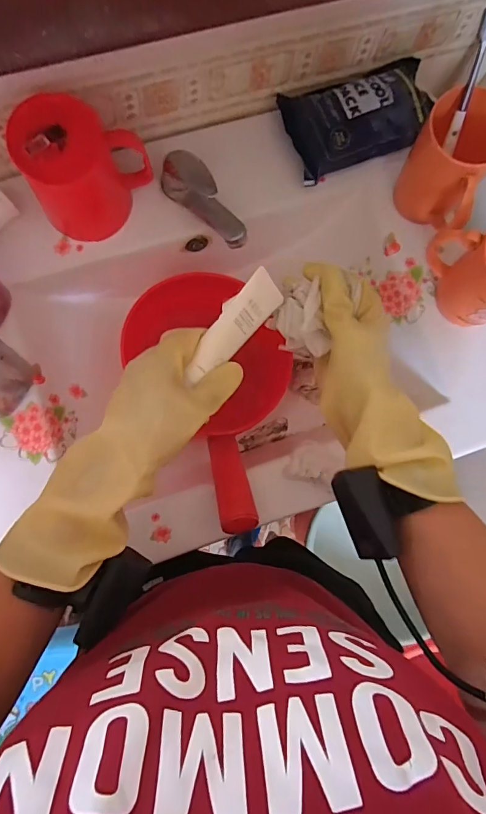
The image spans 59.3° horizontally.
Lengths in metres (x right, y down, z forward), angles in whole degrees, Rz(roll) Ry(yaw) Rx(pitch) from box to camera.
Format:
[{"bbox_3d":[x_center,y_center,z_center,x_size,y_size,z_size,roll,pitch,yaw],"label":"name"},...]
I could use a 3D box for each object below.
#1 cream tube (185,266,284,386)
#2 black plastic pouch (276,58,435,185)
[{"bbox_3d":[-0.012,-0.071,0.376,0.109,0.024,0.039,-50,129,-9],"label":"cream tube"},{"bbox_3d":[0.141,-0.340,0.492,0.182,0.030,0.103,-22,85,-7],"label":"black plastic pouch"}]

